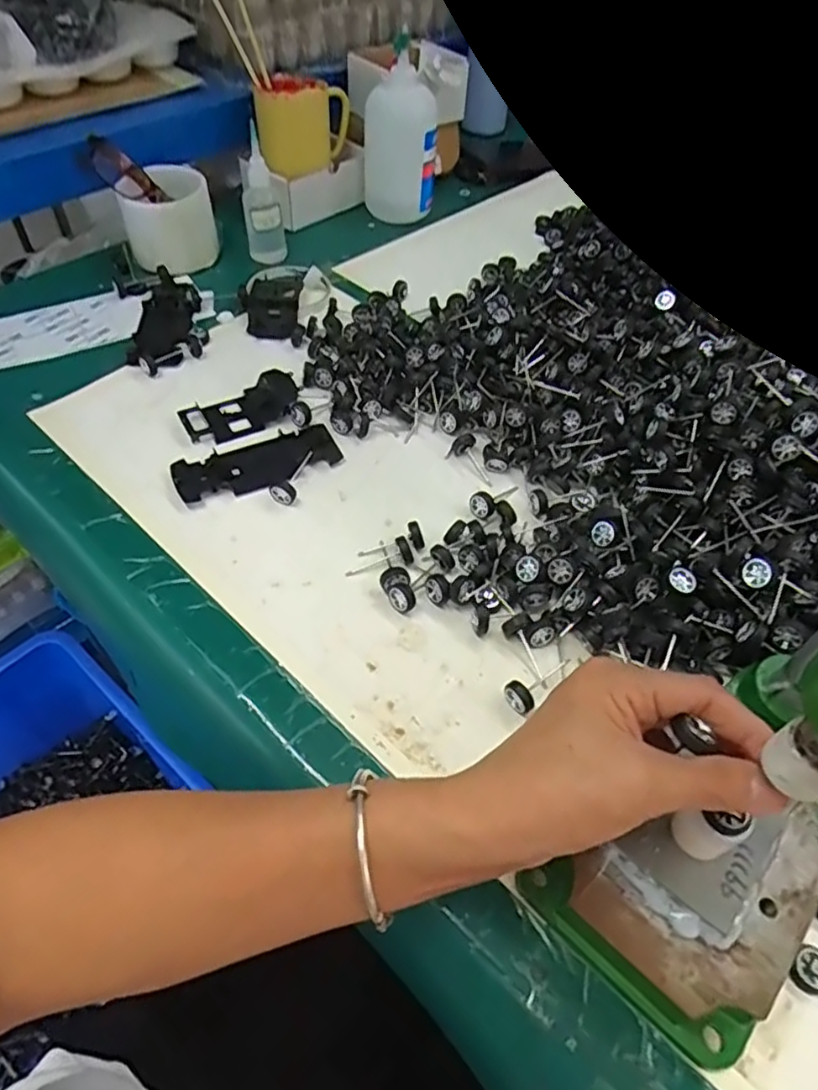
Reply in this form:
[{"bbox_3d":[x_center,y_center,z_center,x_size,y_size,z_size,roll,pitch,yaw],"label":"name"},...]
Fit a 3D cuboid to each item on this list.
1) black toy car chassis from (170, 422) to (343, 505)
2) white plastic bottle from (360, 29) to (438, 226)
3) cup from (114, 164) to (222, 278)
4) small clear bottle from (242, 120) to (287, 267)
[{"bbox_3d":[-0.115,-0.064,0.505,0.123,0.007,0.050,-18,54,-17],"label":"black toy car chassis"},{"bbox_3d":[-0.011,-0.452,0.728,0.078,0.152,0.068,0,51,-3],"label":"white plastic bottle"},{"bbox_3d":[-0.236,-0.323,0.657,0.086,0.082,0.073,-12,53,-12],"label":"cup"},{"bbox_3d":[-0.149,-0.346,0.665,0.038,0.110,0.040,-8,52,-9],"label":"small clear bottle"}]

